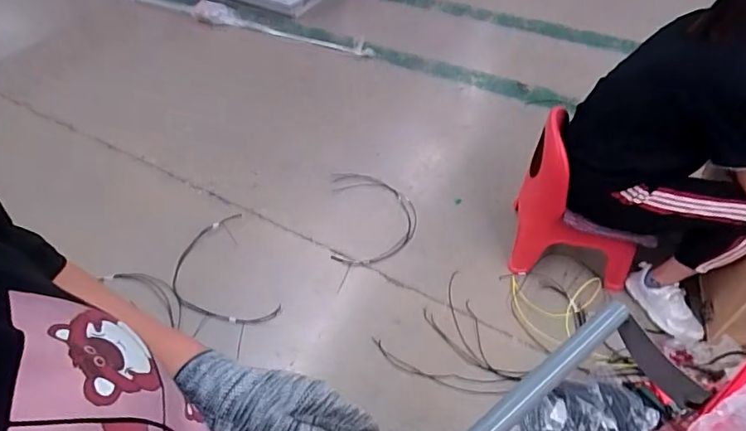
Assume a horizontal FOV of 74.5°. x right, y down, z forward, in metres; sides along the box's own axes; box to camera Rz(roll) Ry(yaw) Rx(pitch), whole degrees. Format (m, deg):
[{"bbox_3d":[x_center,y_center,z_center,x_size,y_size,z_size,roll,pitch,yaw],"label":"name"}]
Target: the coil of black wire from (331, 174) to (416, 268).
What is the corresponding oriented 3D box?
[{"bbox_3d":[0.000,-0.010,1.843,0.311,0.020,0.458,-4,49,0],"label":"coil of black wire"}]

